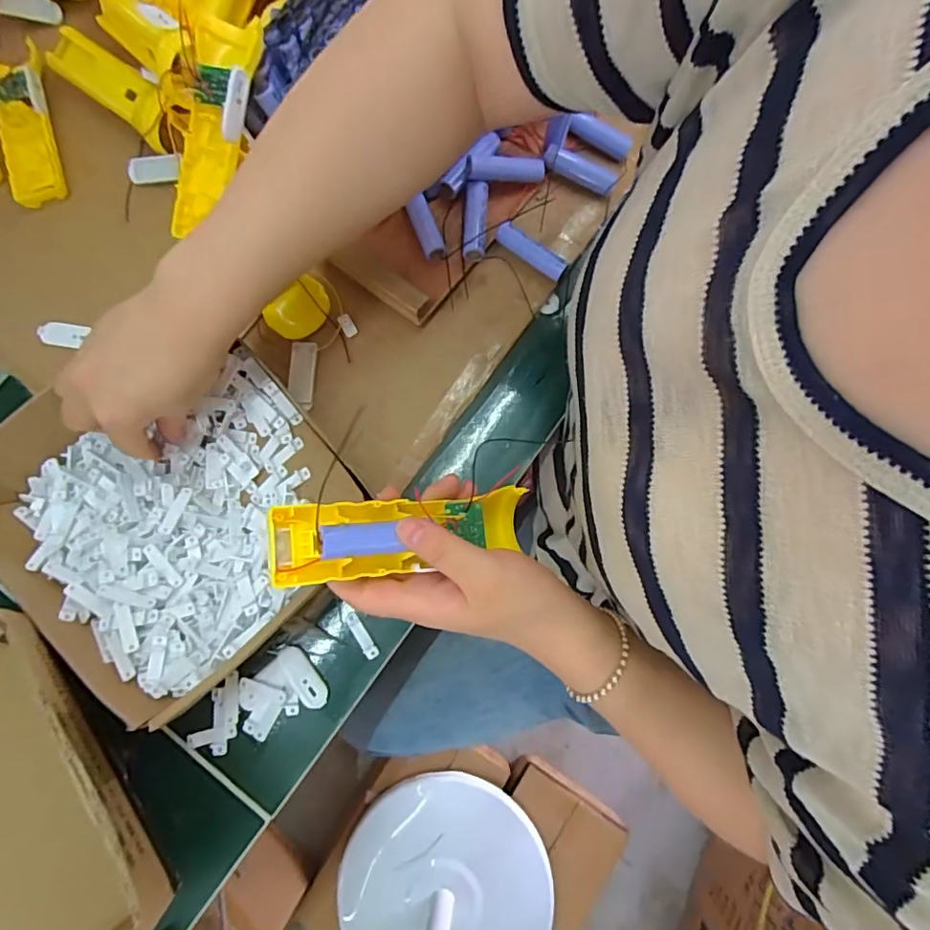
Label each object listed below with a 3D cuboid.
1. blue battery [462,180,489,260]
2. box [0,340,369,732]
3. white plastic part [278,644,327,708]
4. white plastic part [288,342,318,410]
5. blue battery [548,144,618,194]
[{"bbox_3d":[0.009,-0.205,0.442,0.018,0.018,0.066,3,77,1],"label":"blue battery"},{"bbox_3d":[-0.210,0.035,0.382,0.220,0.056,0.227,-39,80,-8],"label":"box"},{"bbox_3d":[-0.121,0.158,0.400,0.018,0.005,0.050,-32,79,-6],"label":"white plastic part"},{"bbox_3d":[-0.134,-0.074,0.438,0.021,0.007,0.055,3,77,1],"label":"white plastic part"},{"bbox_3d":[0.100,-0.253,0.458,0.062,0.015,0.016,17,77,-11],"label":"blue battery"}]

